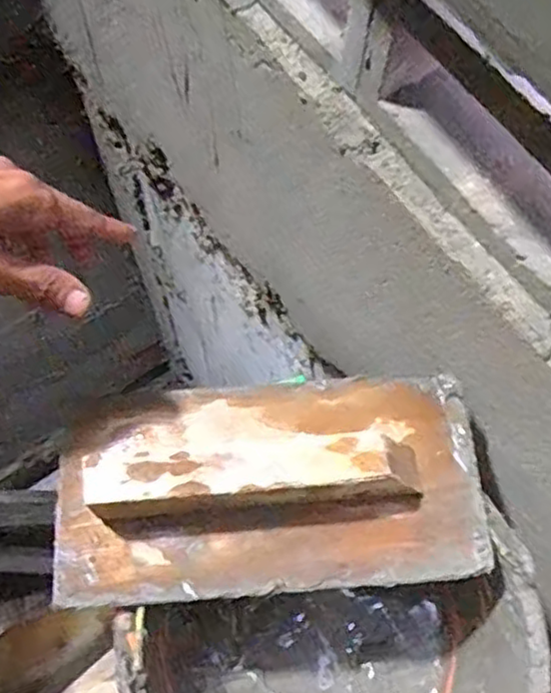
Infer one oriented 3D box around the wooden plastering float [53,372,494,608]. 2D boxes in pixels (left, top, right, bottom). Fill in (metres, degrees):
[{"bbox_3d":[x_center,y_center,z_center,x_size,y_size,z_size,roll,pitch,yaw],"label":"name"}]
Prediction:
[{"bbox_3d":[-0.003,0.091,0.489,0.299,0.070,0.147,-4,68,-2],"label":"wooden plastering float"}]

